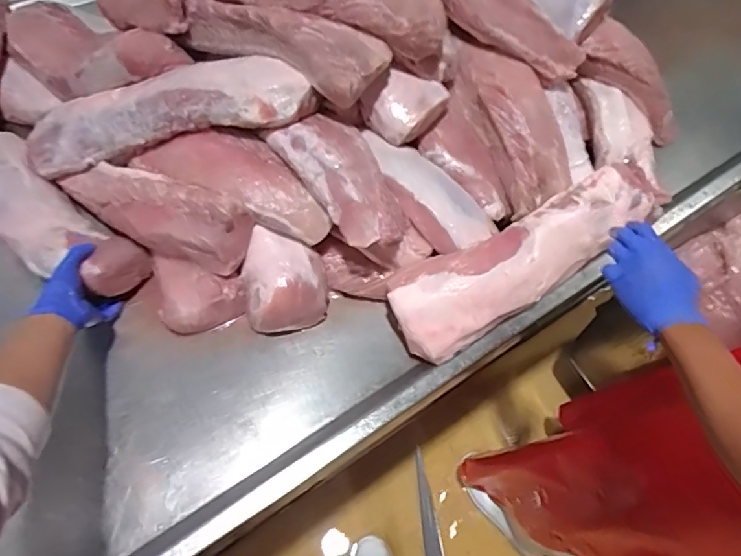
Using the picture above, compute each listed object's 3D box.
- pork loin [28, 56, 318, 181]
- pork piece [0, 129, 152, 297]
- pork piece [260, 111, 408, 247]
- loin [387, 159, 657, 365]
[{"bbox_3d":[-0.332,-0.265,0.826,0.488,0.072,0.140,-8,61,13],"label":"pork loin"},{"bbox_3d":[-0.529,-0.102,0.824,0.403,0.072,0.125,36,66,17],"label":"pork piece"},{"bbox_3d":[-0.036,-0.152,0.752,0.120,0.072,0.237,-33,68,-19],"label":"pork piece"},{"bbox_3d":[0.266,-0.047,0.801,0.518,0.079,0.127,-27,66,-16],"label":"loin"}]

